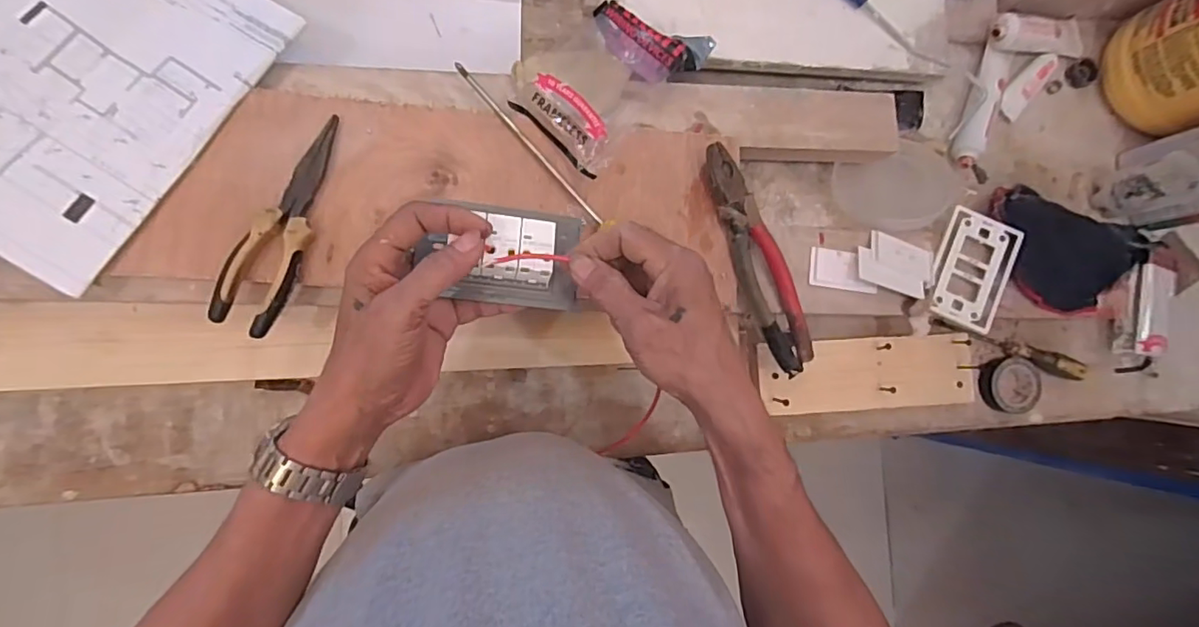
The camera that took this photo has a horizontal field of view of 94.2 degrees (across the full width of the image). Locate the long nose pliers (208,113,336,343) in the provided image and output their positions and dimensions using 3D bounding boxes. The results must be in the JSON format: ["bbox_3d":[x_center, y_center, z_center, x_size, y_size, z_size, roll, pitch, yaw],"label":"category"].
[{"bbox_3d":[-0.265,-0.077,0.465,0.051,0.018,0.189,18,84,-8],"label":"long nose pliers"}]

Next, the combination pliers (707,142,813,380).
[{"bbox_3d":[0.152,-0.048,0.535,0.048,0.014,0.229,-30,101,-14],"label":"combination pliers"}]

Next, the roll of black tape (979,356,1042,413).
[{"bbox_3d":[0.470,0.082,0.643,0.075,0.021,0.062,0,87,-9],"label":"roll of black tape"}]

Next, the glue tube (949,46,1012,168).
[{"bbox_3d":[0.446,-0.239,0.650,0.034,0.023,0.146,24,83,-7],"label":"glue tube"}]

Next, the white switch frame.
[{"bbox_3d":[0.400,-0.047,0.594,0.073,0.012,0.125,21,82,3],"label":"white switch frame"}]

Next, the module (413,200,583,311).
[{"bbox_3d":[-0.067,-0.040,0.388,0.106,0.025,0.063,6,86,-9],"label":"module"}]

